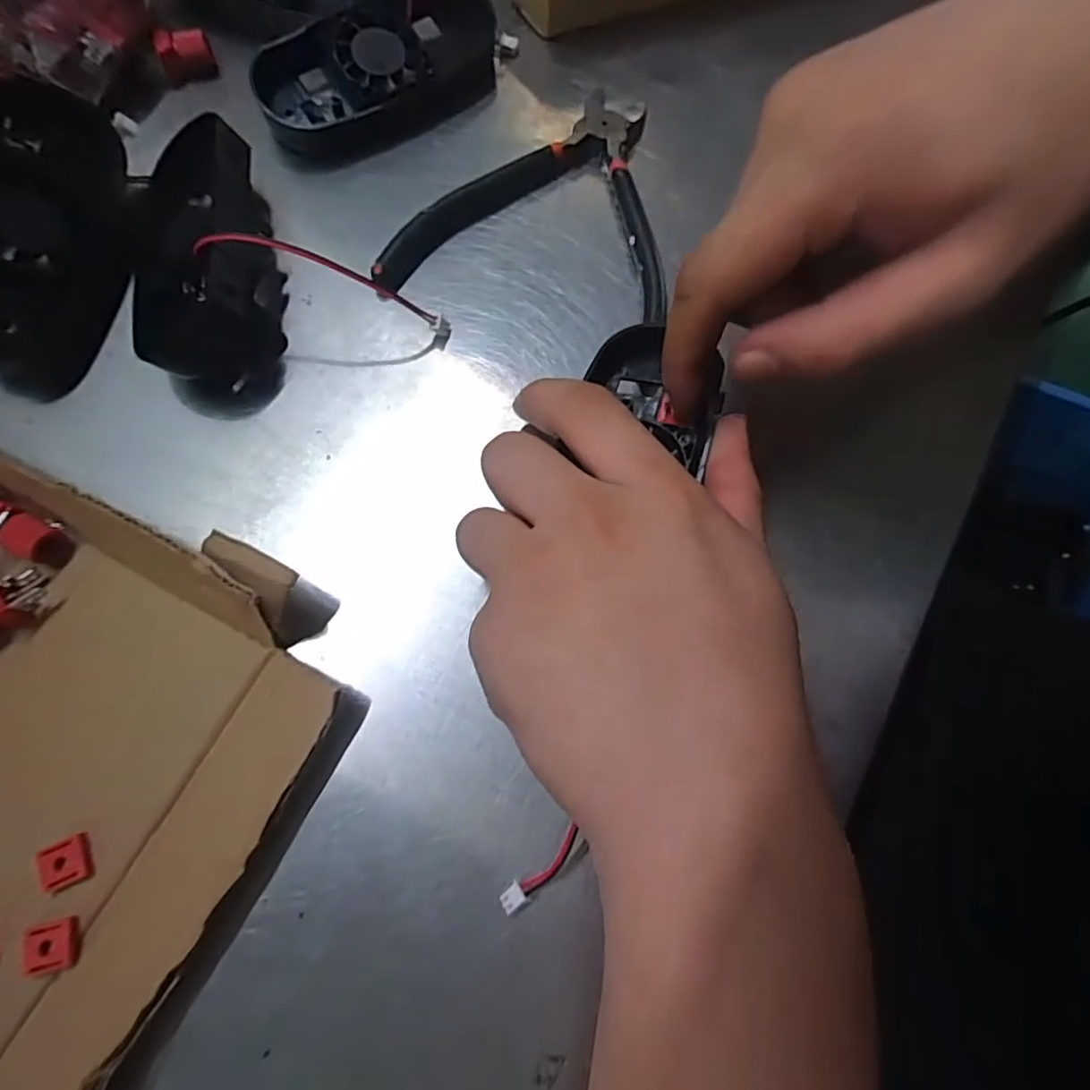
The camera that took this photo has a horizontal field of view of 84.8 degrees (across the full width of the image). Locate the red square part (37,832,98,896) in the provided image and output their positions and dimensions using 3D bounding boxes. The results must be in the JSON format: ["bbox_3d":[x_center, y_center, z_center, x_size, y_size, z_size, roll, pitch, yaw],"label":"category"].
[{"bbox_3d":[-0.148,0.098,0.185,0.014,0.004,0.014,-28,76,-8],"label":"red square part"}]

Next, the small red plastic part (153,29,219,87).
[{"bbox_3d":[-0.169,-0.229,0.280,0.024,0.018,0.009,-12,75,-4],"label":"small red plastic part"}]

